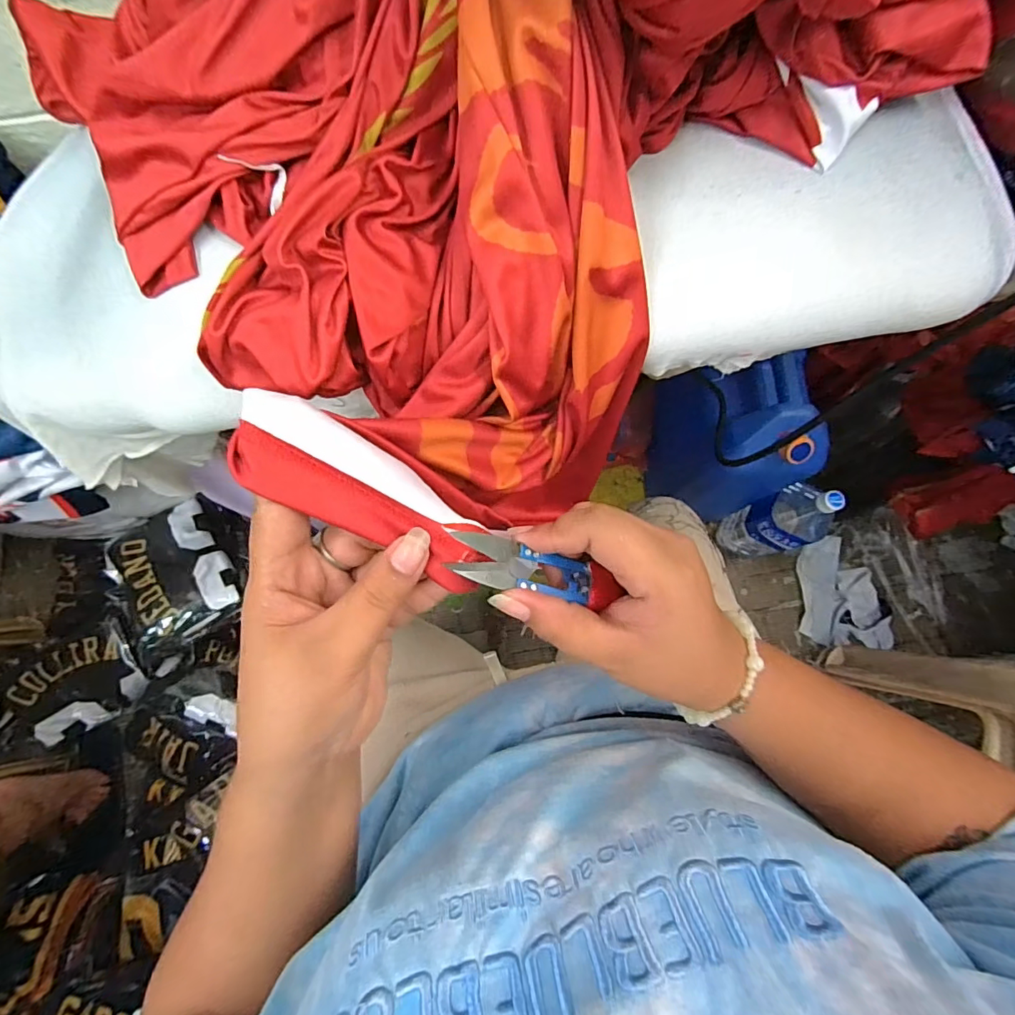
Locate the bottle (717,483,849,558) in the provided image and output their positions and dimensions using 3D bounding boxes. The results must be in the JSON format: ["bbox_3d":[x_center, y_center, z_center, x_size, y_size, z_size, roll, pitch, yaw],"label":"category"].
[{"bbox_3d":[0.505,0.026,0.912,0.122,0.300,0.103,-22,77,-5],"label":"bottle"}]

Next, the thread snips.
[{"bbox_3d":[0.012,0.030,0.235,0.084,0.013,0.023,16,76,-17],"label":"thread snips"}]

